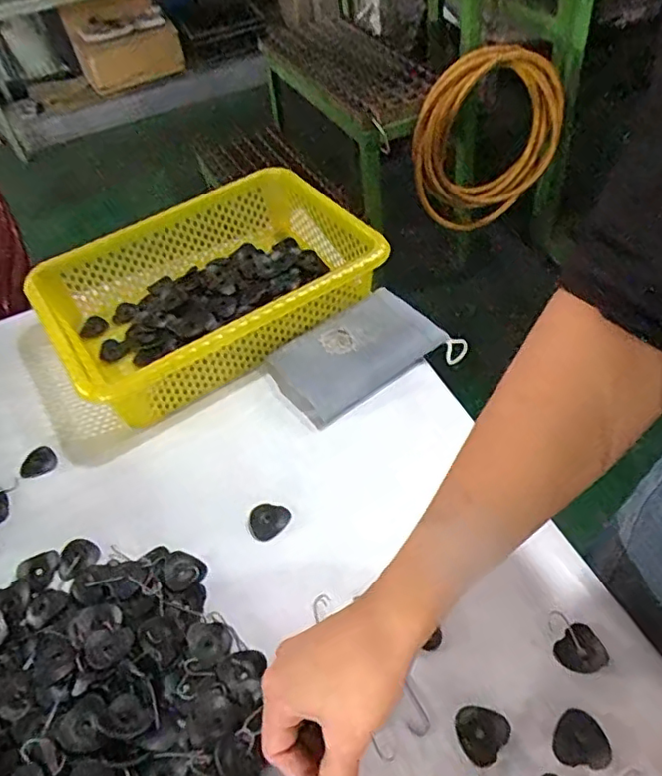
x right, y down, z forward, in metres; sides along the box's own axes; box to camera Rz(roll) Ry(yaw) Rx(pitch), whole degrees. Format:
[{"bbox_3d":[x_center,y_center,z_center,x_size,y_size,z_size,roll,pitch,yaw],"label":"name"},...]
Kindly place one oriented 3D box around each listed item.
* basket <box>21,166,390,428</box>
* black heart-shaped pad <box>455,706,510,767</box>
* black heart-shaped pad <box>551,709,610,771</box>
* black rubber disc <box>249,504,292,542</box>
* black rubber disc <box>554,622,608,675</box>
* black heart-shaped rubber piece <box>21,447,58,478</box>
[{"bbox_3d":[-0.136,-0.115,0.696,0.356,0.092,0.248,-29,52,-18],"label":"basket"},{"bbox_3d":[0.103,0.236,0.409,0.034,0.004,0.036,30,58,29],"label":"black heart-shaped pad"},{"bbox_3d":[0.170,0.239,0.400,0.034,0.004,0.034,26,57,27],"label":"black heart-shaped pad"},{"bbox_3d":[-0.057,0.119,0.537,0.037,0.009,0.031,-35,54,-23],"label":"black rubber disc"},{"bbox_3d":[0.182,0.193,0.435,0.033,0.006,0.032,-3,48,4],"label":"black rubber disc"},{"bbox_3d":[-0.300,0.077,0.606,0.036,0.004,0.033,-36,54,-23],"label":"black heart-shaped rubber piece"}]

